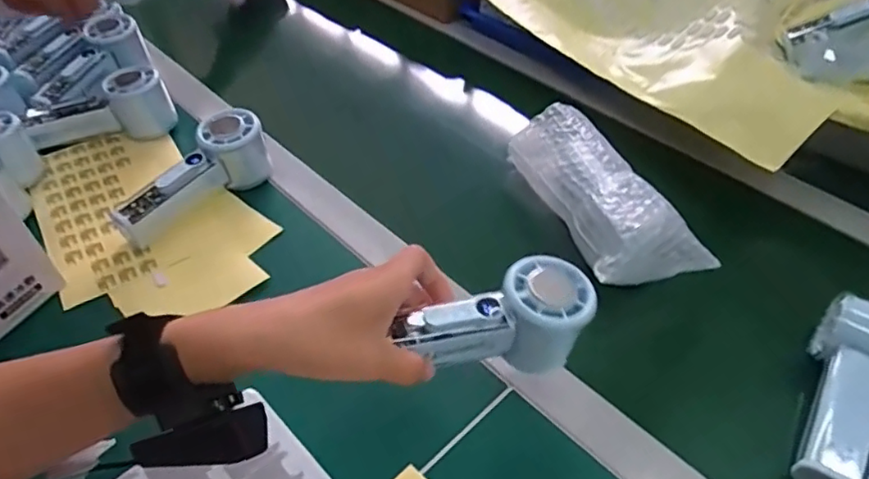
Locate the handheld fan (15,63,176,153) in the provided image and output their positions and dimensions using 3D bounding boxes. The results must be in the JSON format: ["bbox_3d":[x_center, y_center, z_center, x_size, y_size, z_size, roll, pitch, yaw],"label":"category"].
[{"bbox_3d":[-0.349,-0.135,0.618,0.142,0.060,0.048,-12,47,-13],"label":"handheld fan"}]

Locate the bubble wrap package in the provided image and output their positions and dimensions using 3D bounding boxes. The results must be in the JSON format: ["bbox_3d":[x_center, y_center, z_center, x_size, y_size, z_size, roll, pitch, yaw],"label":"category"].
[{"bbox_3d":[0.147,-0.047,0.536,0.093,0.047,0.198,-12,47,-13],"label":"bubble wrap package"}]

